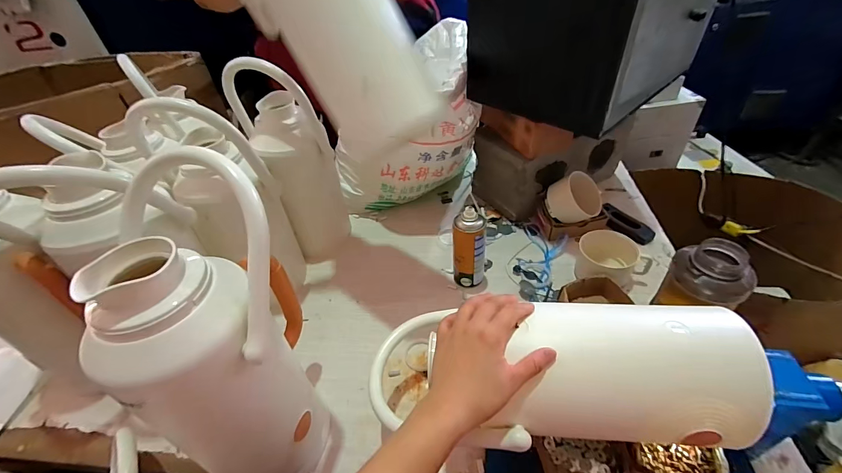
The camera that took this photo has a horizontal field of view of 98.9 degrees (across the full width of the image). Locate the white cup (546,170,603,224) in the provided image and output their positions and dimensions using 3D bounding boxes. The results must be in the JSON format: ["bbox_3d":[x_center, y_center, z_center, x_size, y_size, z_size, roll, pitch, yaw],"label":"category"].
[{"bbox_3d":[0.354,-0.089,0.831,0.110,0.107,0.070,-14,-1,-25],"label":"white cup"}]

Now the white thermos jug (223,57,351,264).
[{"bbox_3d":[-0.264,-0.154,0.786,0.142,0.422,0.135,-29,46,-24],"label":"white thermos jug"}]

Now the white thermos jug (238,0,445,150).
[{"bbox_3d":[-0.136,-0.319,0.486,0.149,0.422,0.145,-41,17,-33],"label":"white thermos jug"}]

